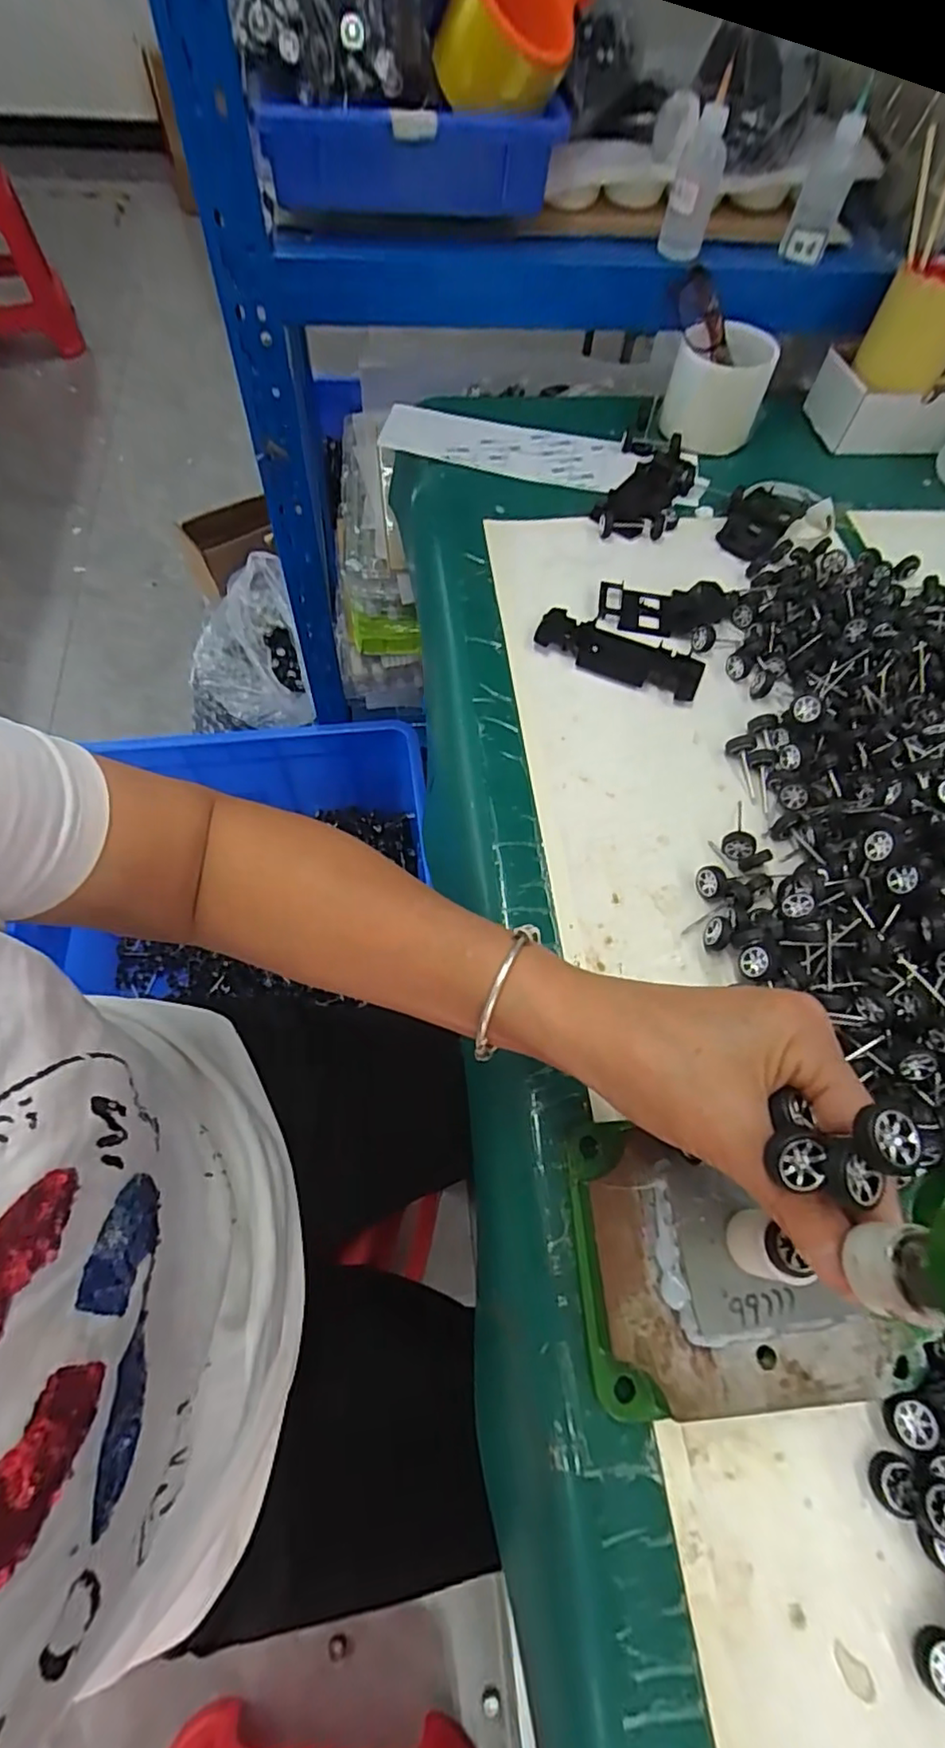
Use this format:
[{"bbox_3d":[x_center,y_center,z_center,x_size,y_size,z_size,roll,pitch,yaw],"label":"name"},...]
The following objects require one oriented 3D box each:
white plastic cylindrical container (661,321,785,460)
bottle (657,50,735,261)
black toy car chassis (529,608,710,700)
[{"bbox_3d":[0.228,-0.453,0.590,0.087,0.073,0.094,2,63,-3],"label":"white plastic cylindrical container"},{"bbox_3d":[0.187,-0.581,0.527,0.040,0.105,0.035,13,63,3],"label":"bottle"},{"bbox_3d":[0.111,-0.168,0.475,0.125,0.009,0.047,22,63,7],"label":"black toy car chassis"}]

